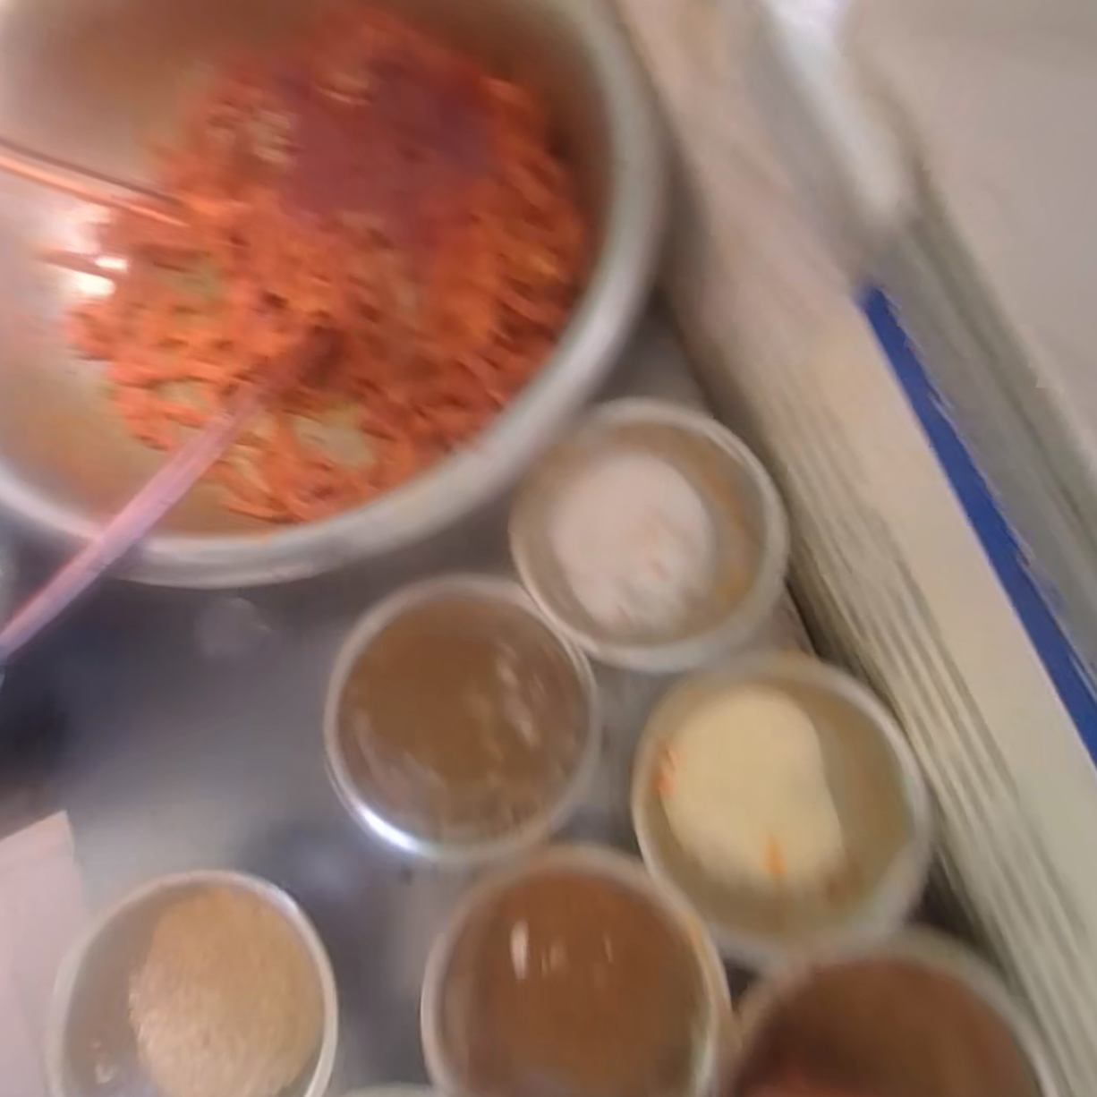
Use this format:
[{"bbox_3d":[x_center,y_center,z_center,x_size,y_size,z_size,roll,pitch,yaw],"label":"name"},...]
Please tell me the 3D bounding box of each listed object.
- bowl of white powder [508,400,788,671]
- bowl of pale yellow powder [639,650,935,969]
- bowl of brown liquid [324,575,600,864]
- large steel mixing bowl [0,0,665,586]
[{"bbox_3d":[0.074,-0.005,0.536,0.177,0.082,0.179,0,78,1],"label":"bowl of white powder"},{"bbox_3d":[0.155,0.173,0.492,0.171,0.079,0.169,0,78,1],"label":"bowl of pale yellow powder"},{"bbox_3d":[-0.057,0.122,0.521,0.173,0.088,0.179,0,78,1],"label":"bowl of brown liquid"},{"bbox_3d":[-0.221,-0.257,0.575,0.502,0.154,0.557,44,83,9],"label":"large steel mixing bowl"}]

